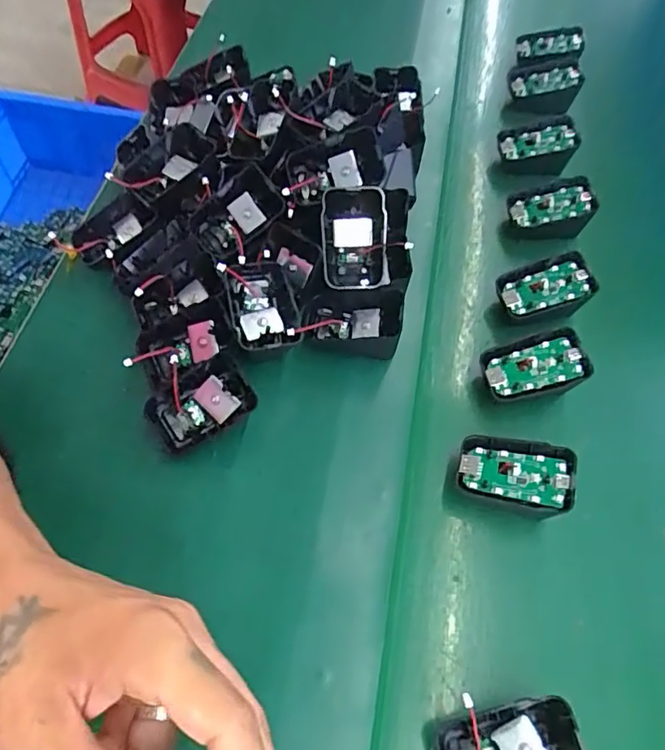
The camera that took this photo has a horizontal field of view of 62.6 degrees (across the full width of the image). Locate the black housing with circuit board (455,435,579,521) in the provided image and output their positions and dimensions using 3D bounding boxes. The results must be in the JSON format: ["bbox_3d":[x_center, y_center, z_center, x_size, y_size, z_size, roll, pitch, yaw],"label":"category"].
[{"bbox_3d":[0.116,0.064,0.353,0.069,0.037,0.047,13,61,4],"label":"black housing with circuit board"}]

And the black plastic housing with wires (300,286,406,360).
[{"bbox_3d":[0.013,-0.040,0.389,0.068,0.031,0.042,8,61,0],"label":"black plastic housing with wires"}]

